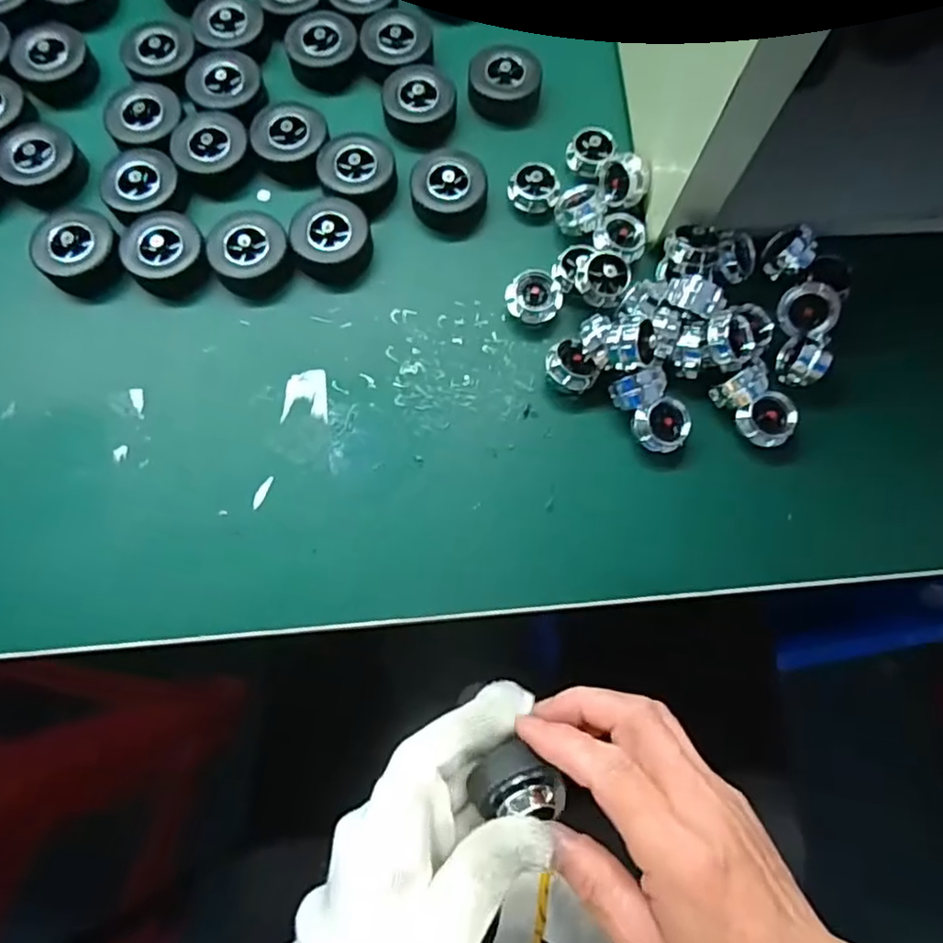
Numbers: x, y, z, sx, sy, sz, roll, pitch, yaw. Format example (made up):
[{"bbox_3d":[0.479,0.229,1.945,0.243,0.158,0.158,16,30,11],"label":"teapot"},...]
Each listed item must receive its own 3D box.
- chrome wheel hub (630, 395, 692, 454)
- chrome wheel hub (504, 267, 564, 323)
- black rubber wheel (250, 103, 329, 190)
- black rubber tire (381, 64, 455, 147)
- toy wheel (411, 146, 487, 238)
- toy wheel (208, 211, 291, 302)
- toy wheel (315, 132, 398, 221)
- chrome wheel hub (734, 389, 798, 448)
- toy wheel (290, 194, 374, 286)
[{"bbox_3d":[0.085,-0.019,0.283,0.025,0.017,0.021,-22,78,-6],"label":"chrome wheel hub"},{"bbox_3d":[0.029,-0.082,0.304,0.026,0.019,0.022,9,76,1],"label":"chrome wheel hub"},{"bbox_3d":[-0.093,-0.171,0.329,0.037,0.015,0.038,8,76,1],"label":"black rubber wheel"},{"bbox_3d":[-0.027,-0.195,0.339,0.037,0.020,0.035,0,76,-1],"label":"black rubber tire"},{"bbox_3d":[-0.011,-0.143,0.323,0.036,0.020,0.035,0,76,-1],"label":"toy wheel"},{"bbox_3d":[-0.108,-0.108,0.310,0.035,0.015,0.042,-31,79,-8],"label":"toy wheel"},{"bbox_3d":[-0.058,-0.151,0.326,0.037,0.017,0.040,0,76,-1],"label":"toy wheel"},{"bbox_3d":[0.133,-0.023,0.281,0.023,0.011,0.023,0,76,-1],"label":"chrome wheel hub"},{"bbox_3d":[-0.068,-0.114,0.313,0.037,0.018,0.038,0,76,-1],"label":"toy wheel"}]

